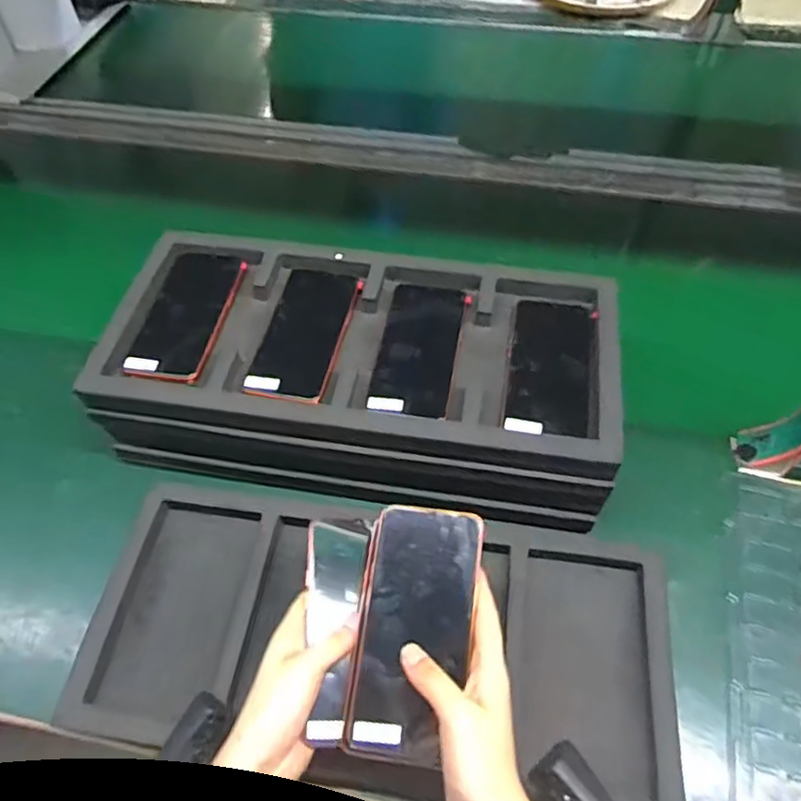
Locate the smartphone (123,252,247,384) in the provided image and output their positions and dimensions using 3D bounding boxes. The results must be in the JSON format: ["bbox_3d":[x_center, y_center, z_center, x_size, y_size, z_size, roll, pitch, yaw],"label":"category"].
[{"bbox_3d":[-0.214,-0.088,0.639,0.078,0.014,0.165,9,55,8],"label":"smartphone"}]

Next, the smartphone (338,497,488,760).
[{"bbox_3d":[0.008,0.160,0.449,0.081,0.012,0.167,12,71,10],"label":"smartphone"}]

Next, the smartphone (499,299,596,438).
[{"bbox_3d":[0.140,-0.036,0.590,0.076,0.008,0.153,10,55,8],"label":"smartphone"}]

